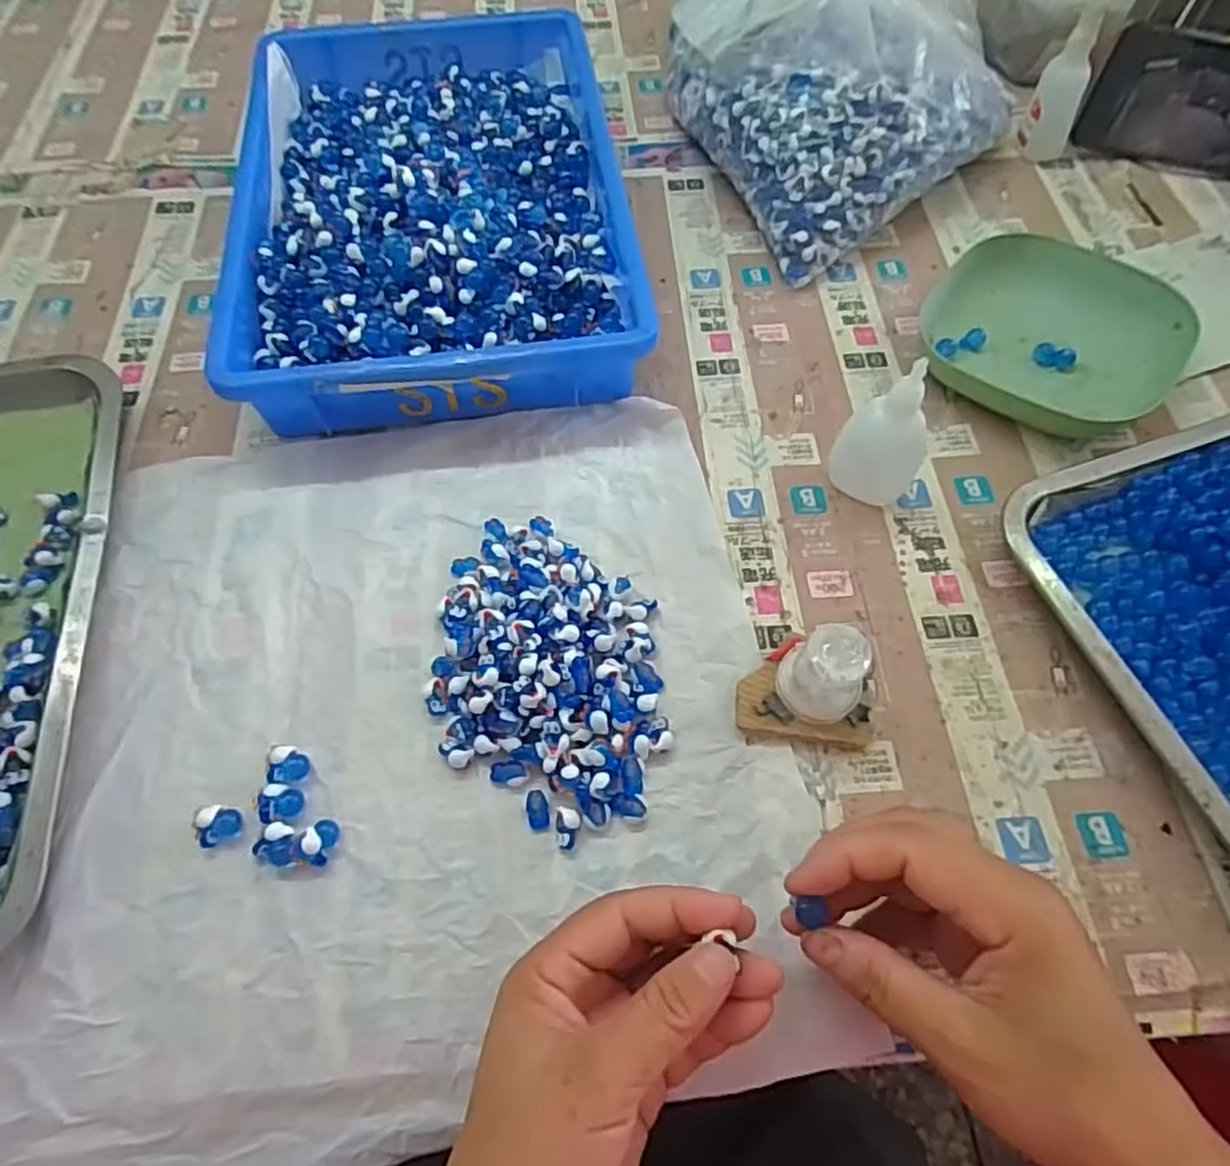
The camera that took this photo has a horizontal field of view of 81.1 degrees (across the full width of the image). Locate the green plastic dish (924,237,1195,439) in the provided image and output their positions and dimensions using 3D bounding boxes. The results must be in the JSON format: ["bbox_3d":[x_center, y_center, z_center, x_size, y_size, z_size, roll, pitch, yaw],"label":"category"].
[{"bbox_3d":[0.275,-0.154,0.450,0.152,0.034,0.119,33,65,15],"label":"green plastic dish"}]

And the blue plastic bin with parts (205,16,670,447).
[{"bbox_3d":[-0.123,-0.267,0.491,0.241,0.063,0.373,-8,64,-4],"label":"blue plastic bin with parts"}]

